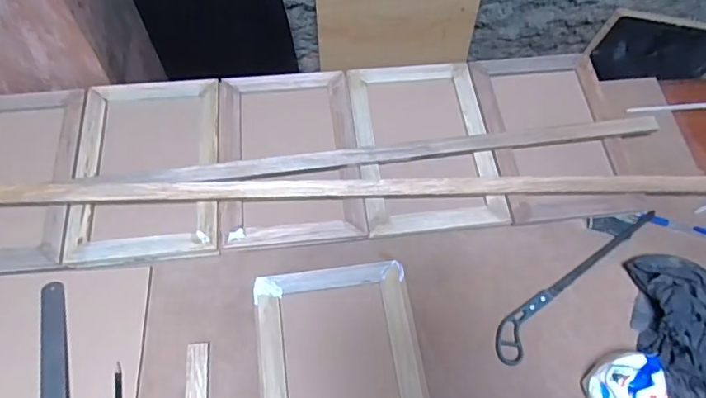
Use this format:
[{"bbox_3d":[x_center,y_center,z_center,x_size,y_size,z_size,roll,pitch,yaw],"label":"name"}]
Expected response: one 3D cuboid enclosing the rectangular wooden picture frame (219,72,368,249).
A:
[{"bbox_3d":[-0.098,-0.076,0.783,0.206,0.020,0.298,-4,64,-4],"label":"rectangular wooden picture frame"}]

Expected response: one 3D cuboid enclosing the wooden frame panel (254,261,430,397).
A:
[{"bbox_3d":[-0.010,0.228,0.645,0.202,0.018,0.295,-7,65,-5],"label":"wooden frame panel"}]

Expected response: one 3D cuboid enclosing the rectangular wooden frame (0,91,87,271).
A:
[{"bbox_3d":[-0.519,-0.040,0.753,0.212,0.013,0.300,-4,64,-4],"label":"rectangular wooden frame"}]

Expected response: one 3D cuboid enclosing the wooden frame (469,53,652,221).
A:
[{"bbox_3d":[0.318,-0.108,0.819,0.210,0.021,0.297,-4,64,-4],"label":"wooden frame"}]

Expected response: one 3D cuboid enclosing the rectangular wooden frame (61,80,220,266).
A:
[{"bbox_3d":[-0.307,-0.055,0.766,0.206,0.022,0.296,-5,64,-4],"label":"rectangular wooden frame"}]

